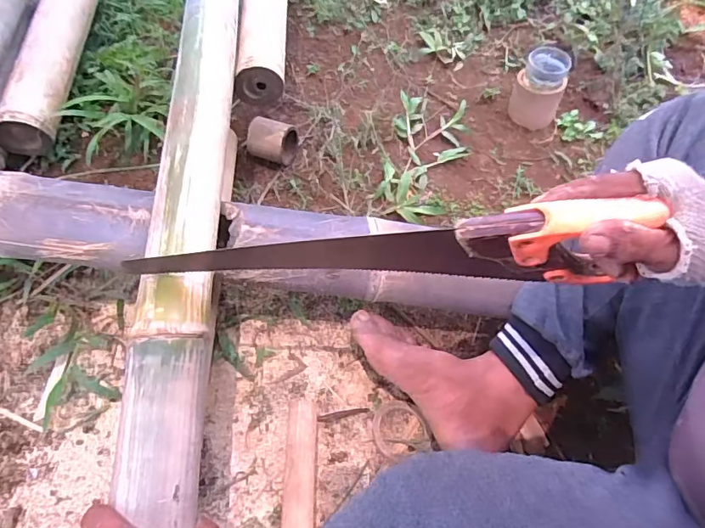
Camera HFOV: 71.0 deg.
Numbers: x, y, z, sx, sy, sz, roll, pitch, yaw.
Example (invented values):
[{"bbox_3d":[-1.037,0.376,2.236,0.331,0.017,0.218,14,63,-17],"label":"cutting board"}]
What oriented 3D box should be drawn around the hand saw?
[{"bbox_3d":[0.017,0.004,0.437,0.414,0.113,0.029,-4,59,14],"label":"hand saw"}]

